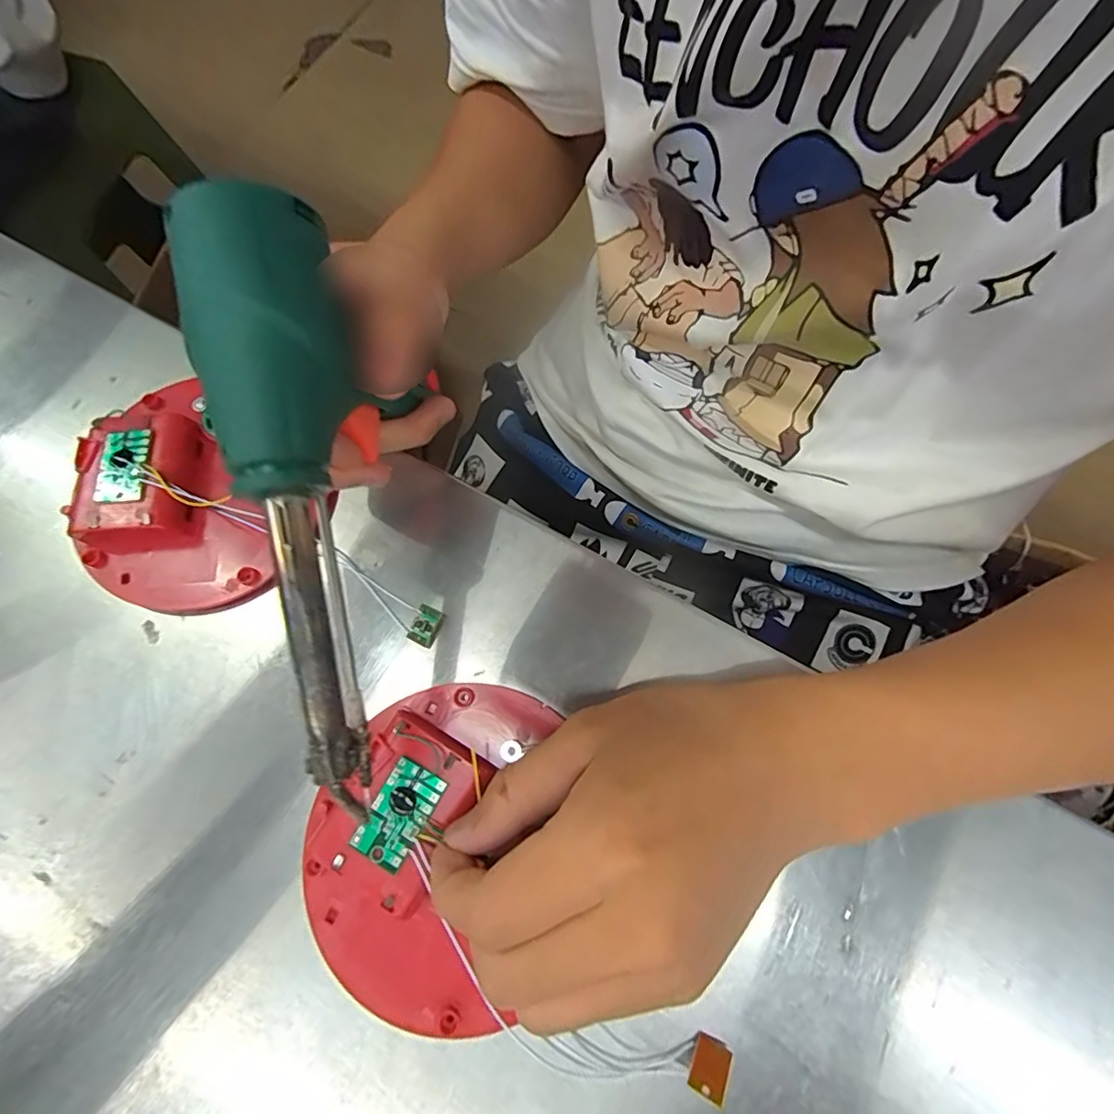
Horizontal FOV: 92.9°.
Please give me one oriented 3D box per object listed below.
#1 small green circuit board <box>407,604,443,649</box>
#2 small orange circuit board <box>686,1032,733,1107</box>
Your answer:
[{"bbox_3d":[-0.059,0.031,0.237,0.013,0.008,0.016,26,76,9],"label":"small green circuit board"},{"bbox_3d":[0.054,0.179,0.186,0.012,0.004,0.017,16,37,26],"label":"small orange circuit board"}]

